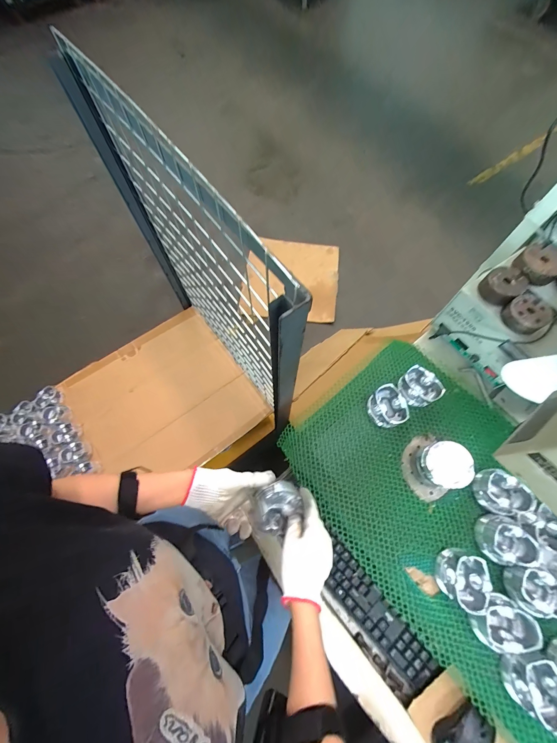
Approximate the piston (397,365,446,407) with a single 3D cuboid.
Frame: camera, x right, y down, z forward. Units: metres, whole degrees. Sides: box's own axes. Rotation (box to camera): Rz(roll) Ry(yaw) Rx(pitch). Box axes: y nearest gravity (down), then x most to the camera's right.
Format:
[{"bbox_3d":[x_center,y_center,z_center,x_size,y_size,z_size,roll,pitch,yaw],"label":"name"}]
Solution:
[{"bbox_3d":[0.310,0.037,0.619,0.069,0.049,0.083,-34,72,-12],"label":"piston"}]

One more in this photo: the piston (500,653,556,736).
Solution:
[{"bbox_3d":[0.406,0.497,0.442,0.070,0.051,0.088,3,69,2],"label":"piston"}]

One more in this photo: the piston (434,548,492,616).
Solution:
[{"bbox_3d":[0.322,0.363,0.489,0.069,0.050,0.081,22,71,9],"label":"piston"}]

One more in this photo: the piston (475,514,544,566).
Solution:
[{"bbox_3d":[0.417,0.311,0.508,0.084,0.056,0.078,0,69,1],"label":"piston"}]

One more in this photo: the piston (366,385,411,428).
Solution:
[{"bbox_3d":[0.238,0.077,0.607,0.073,0.051,0.084,-19,70,-7],"label":"piston"}]

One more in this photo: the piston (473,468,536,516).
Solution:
[{"bbox_3d":[0.426,0.233,0.537,0.067,0.053,0.082,-33,72,-11],"label":"piston"}]

